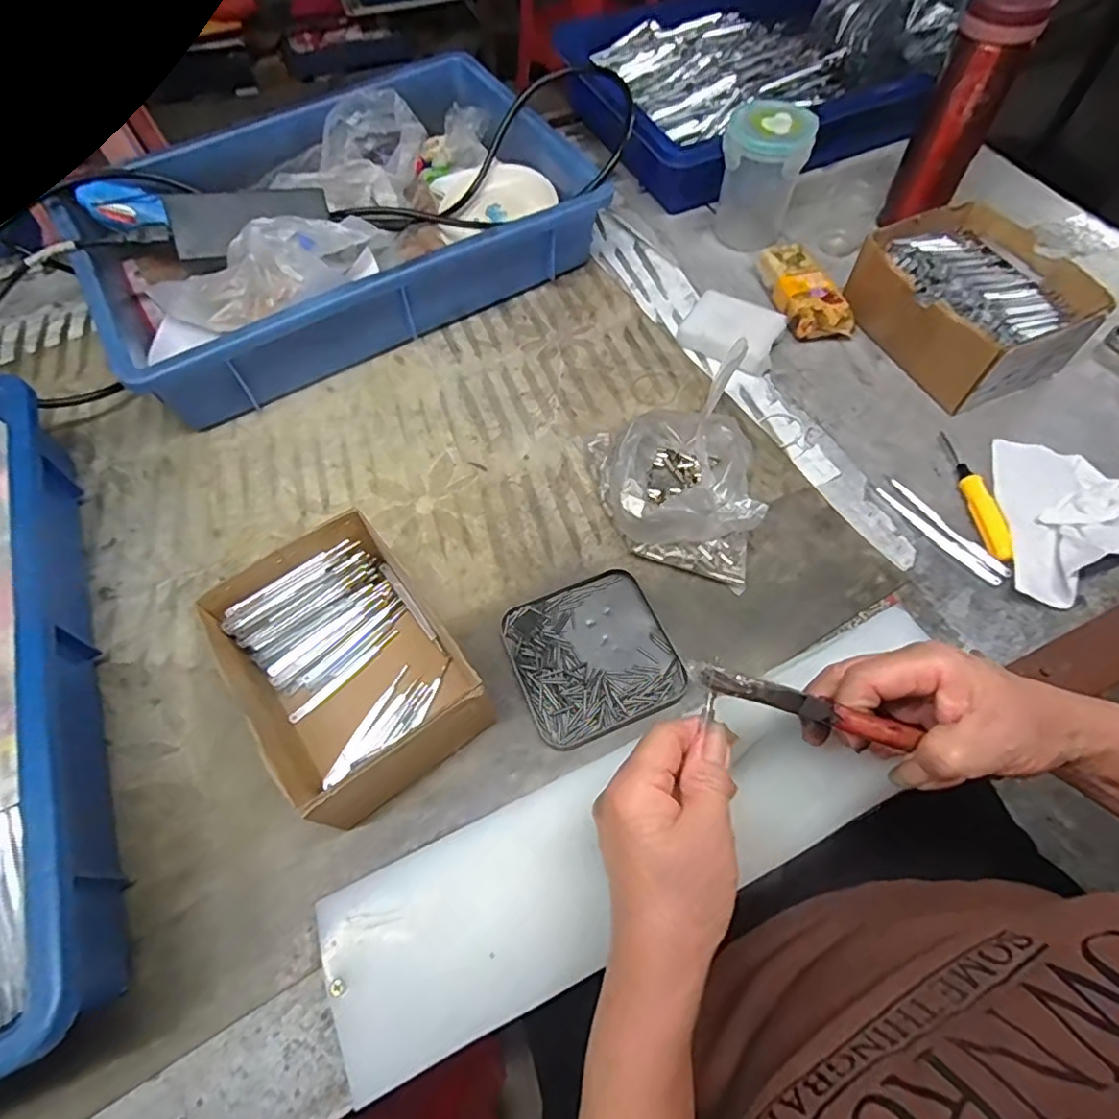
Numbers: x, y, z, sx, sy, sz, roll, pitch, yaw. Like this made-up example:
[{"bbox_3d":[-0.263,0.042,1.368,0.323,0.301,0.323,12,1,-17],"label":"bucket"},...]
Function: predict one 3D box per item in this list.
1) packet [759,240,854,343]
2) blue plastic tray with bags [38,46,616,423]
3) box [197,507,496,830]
[{"bbox_3d":[0.230,-0.251,0.560,0.055,0.034,0.106,-9,61,-4],"label":"packet"},{"bbox_3d":[-0.201,-0.314,0.559,0.432,0.092,0.269,-30,65,-15],"label":"blue plastic tray with bags"},{"bbox_3d":[-0.125,0.062,0.361,0.113,0.063,0.157,-34,66,-17],"label":"box"}]

